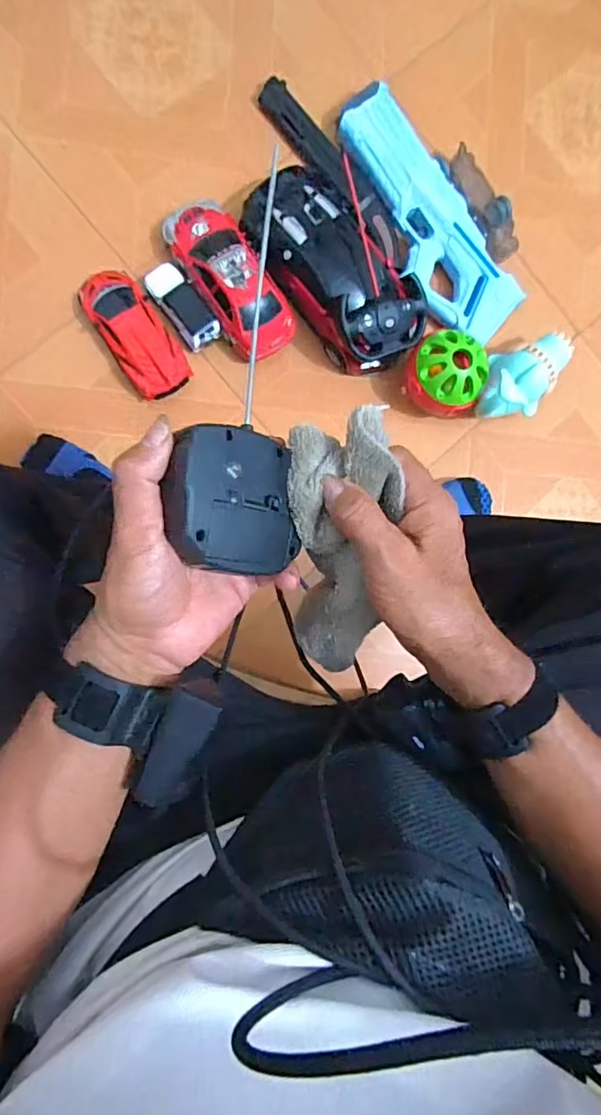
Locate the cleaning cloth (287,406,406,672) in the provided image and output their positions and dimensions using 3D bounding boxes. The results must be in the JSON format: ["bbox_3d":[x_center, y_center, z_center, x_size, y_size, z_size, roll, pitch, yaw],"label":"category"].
[{"bbox_3d":[0.023,-0.001,0.343,0.060,0.050,0.174,-2,116,-7],"label":"cleaning cloth"}]

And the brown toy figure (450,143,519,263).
[{"bbox_3d":[0.279,-0.535,0.829,0.048,0.043,0.167,-32,95,-5],"label":"brown toy figure"}]

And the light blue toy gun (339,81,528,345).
[{"bbox_3d":[0.184,-0.505,0.810,0.120,0.055,0.386,-33,95,-5],"label":"light blue toy gun"}]

